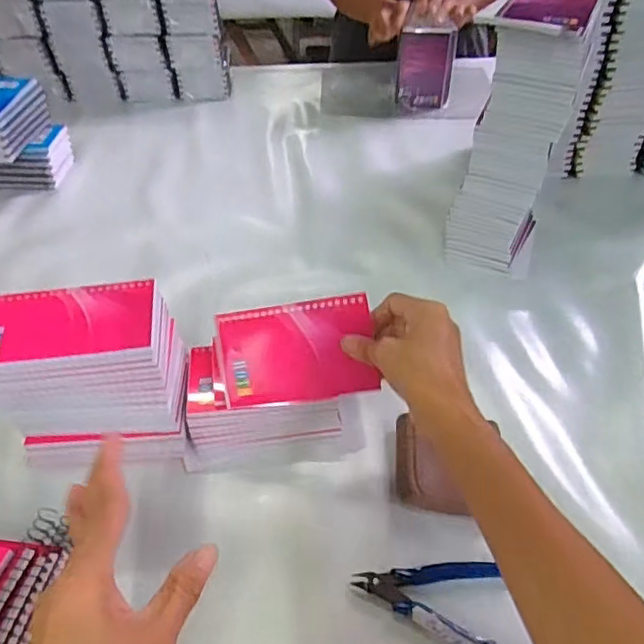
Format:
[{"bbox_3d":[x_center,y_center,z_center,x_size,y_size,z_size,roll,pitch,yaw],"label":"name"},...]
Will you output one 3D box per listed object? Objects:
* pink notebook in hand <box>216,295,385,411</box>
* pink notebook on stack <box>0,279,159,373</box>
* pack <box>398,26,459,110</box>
[{"bbox_3d":[-0.023,0.025,0.480,0.132,0.080,0.008,-9,0,18],"label":"pink notebook in hand"},{"bbox_3d":[-0.193,0.002,0.449,0.129,0.011,0.081,-7,42,-8],"label":"pink notebook on stack"},{"bbox_3d":[0.185,-0.445,1.043,0.097,0.144,0.028,2,41,2],"label":"pack"}]

